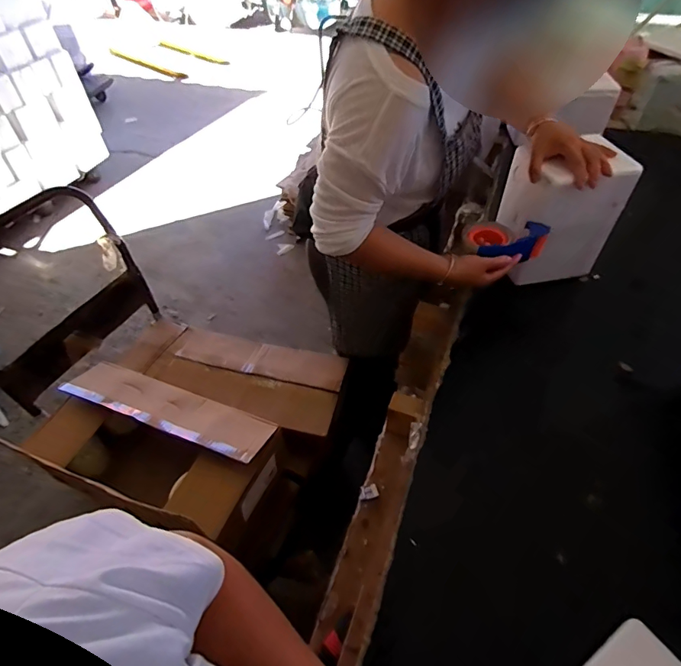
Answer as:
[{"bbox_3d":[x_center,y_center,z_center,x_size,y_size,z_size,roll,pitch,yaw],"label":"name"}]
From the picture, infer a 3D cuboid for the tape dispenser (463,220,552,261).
[{"bbox_3d":[0.307,-0.175,0.817,0.153,0.054,0.075,-4,49,-2],"label":"tape dispenser"}]

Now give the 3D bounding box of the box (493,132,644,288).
[{"bbox_3d":[0.427,-0.243,0.886,0.204,0.256,0.158,-14,50,-11],"label":"box"}]

